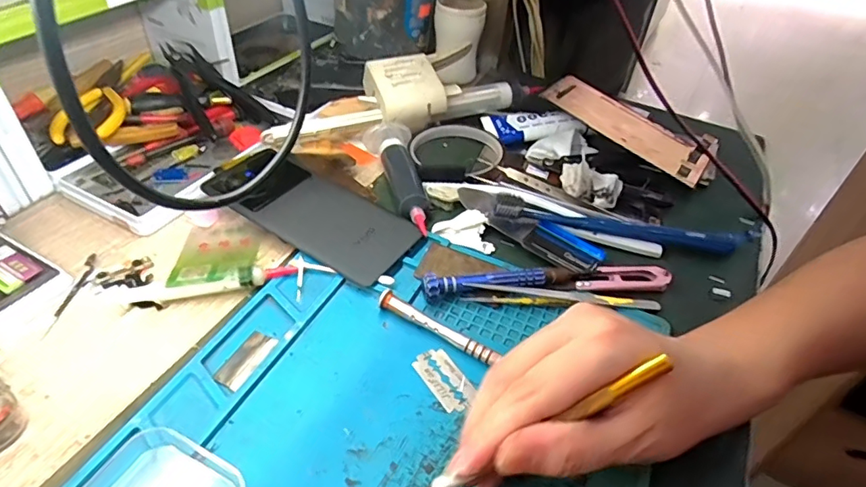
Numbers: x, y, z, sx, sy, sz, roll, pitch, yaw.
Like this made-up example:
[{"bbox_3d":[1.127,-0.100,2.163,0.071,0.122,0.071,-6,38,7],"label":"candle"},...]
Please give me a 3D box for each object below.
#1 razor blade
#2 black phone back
[{"bbox_3d":[0.007,0.077,0.297,0.022,0.004,0.040,-23,49,-27],"label":"razor blade"},{"bbox_3d":[-0.091,-0.028,0.385,0.161,0.007,0.071,28,47,17],"label":"black phone back"}]

